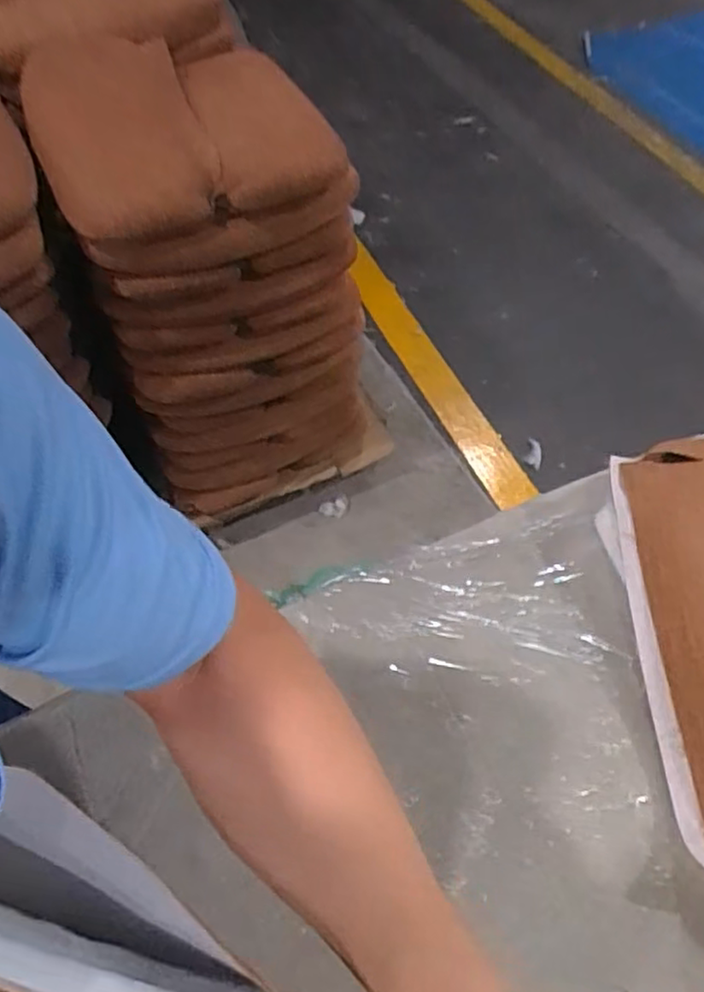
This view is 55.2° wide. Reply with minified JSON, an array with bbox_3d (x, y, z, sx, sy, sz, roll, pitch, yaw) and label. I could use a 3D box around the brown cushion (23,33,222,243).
[{"bbox_3d":[-0.367,-0.578,1.050,0.239,0.087,0.441,-20,58,-12],"label":"brown cushion"}]

